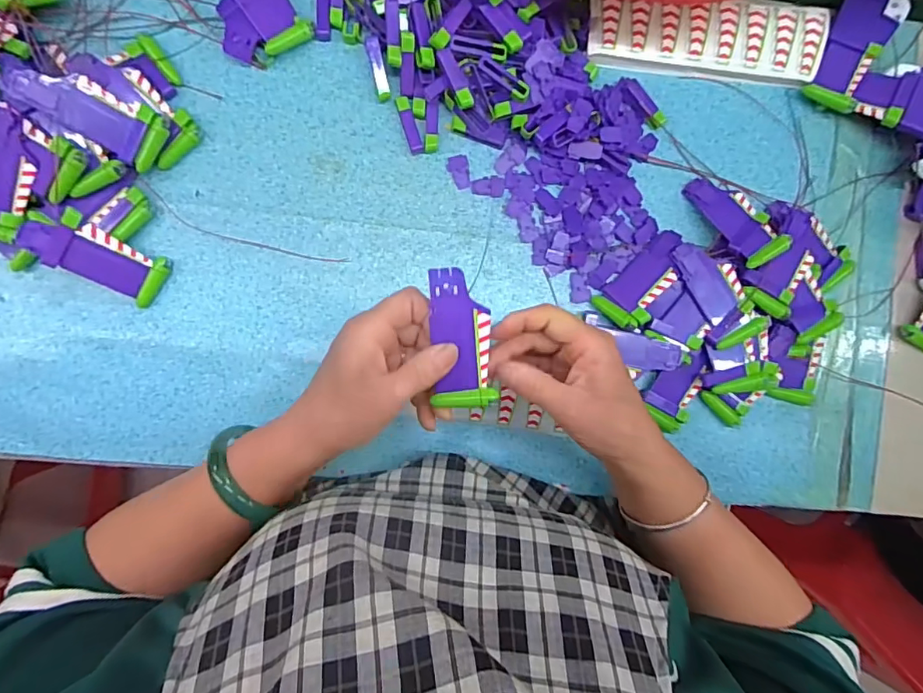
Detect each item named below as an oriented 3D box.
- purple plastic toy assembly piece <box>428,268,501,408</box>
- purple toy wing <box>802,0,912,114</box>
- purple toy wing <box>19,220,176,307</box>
[{"bbox_3d":[-0.001,-0.005,0.322,0.039,0.007,0.088,-10,101,-4],"label":"purple plastic toy assembly piece"},{"bbox_3d":[0.335,-0.258,0.439,0.048,0.021,0.112,32,89,-5],"label":"purple toy wing"},{"bbox_3d":[-0.270,-0.065,0.380,0.090,0.011,0.040,24,90,-33],"label":"purple toy wing"}]

